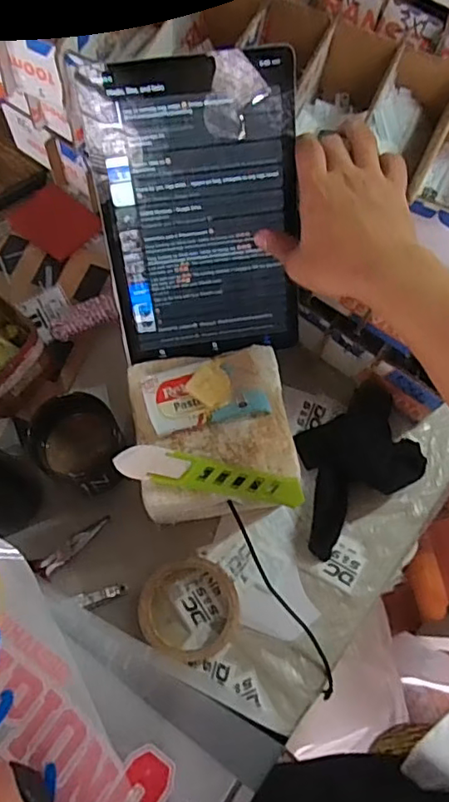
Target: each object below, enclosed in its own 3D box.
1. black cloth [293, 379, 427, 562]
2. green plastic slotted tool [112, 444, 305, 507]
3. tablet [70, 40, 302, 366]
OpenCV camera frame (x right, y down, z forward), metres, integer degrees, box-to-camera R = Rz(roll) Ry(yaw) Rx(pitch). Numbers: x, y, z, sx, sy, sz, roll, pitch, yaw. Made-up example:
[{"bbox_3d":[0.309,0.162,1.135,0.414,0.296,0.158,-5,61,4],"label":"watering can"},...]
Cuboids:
[{"bbox_3d":[0.130,0.065,0.577,0.151,0.050,0.111,-32,73,-13],"label":"black cloth"},{"bbox_3d":[-0.012,0.063,0.475,0.155,0.019,0.027,10,69,1],"label":"green plastic slotted tool"},{"bbox_3d":[-0.020,-0.150,0.476,0.161,0.239,0.008,-8,32,-4],"label":"tablet"}]

